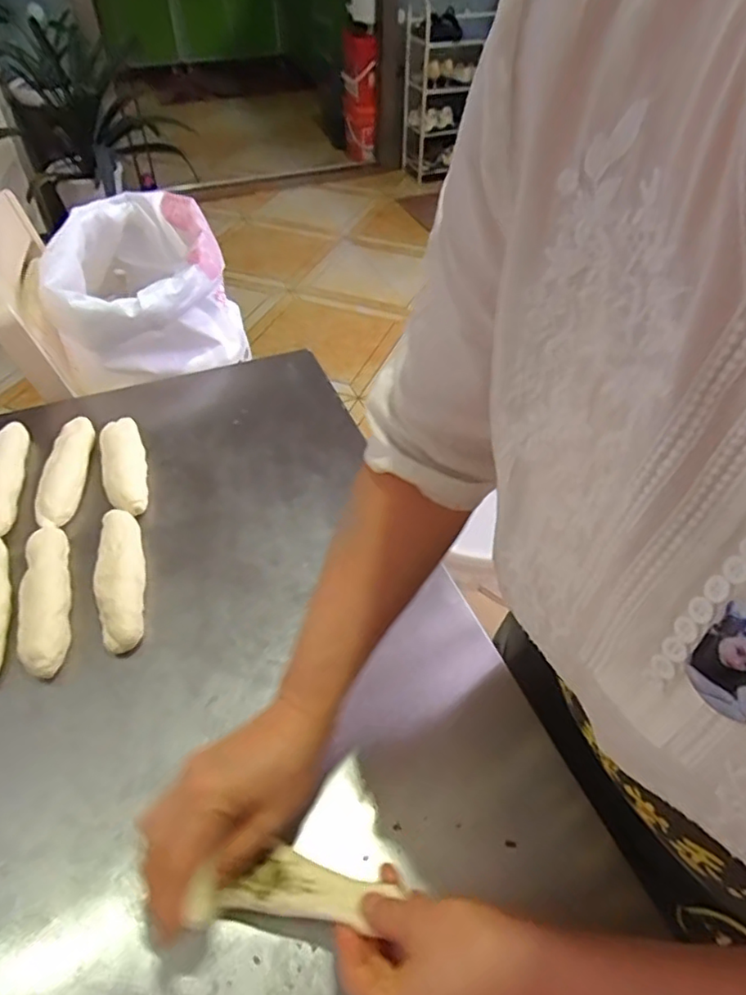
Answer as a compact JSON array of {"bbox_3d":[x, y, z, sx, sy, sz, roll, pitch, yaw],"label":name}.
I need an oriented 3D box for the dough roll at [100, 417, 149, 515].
[{"bbox_3d":[-0.269,-0.038,0.651,0.040,0.025,0.144,-15,49,-14],"label":"dough roll"}]

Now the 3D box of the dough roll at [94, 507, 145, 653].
[{"bbox_3d":[-0.234,0.070,0.557,0.041,0.033,0.151,-8,47,-8],"label":"dough roll"}]

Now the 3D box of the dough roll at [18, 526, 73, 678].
[{"bbox_3d":[-0.296,0.090,0.544,0.042,0.034,0.159,-13,48,-12],"label":"dough roll"}]

